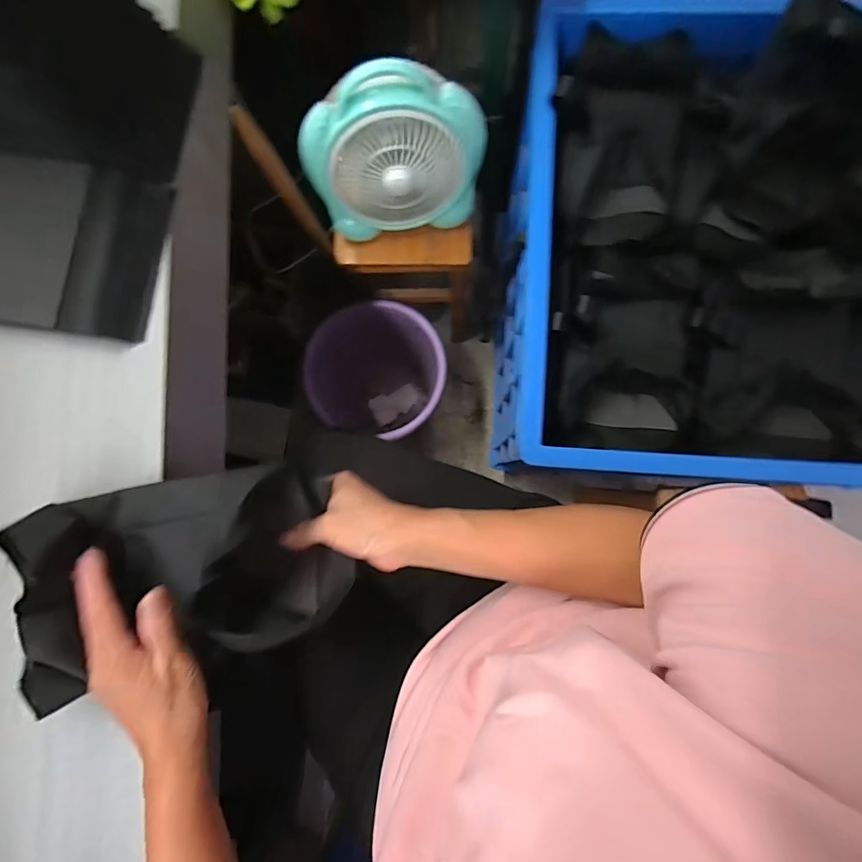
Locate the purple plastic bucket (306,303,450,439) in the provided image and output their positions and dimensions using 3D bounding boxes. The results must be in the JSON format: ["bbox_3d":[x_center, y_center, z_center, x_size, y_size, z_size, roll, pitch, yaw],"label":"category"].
[{"bbox_3d":[-0.101,-0.116,1.035,0.271,0.306,0.258,0,83,2],"label":"purple plastic bucket"}]

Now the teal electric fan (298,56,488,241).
[{"bbox_3d":[-0.049,-0.375,0.648,0.240,0.229,0.097,-16,83,0],"label":"teal electric fan"}]

